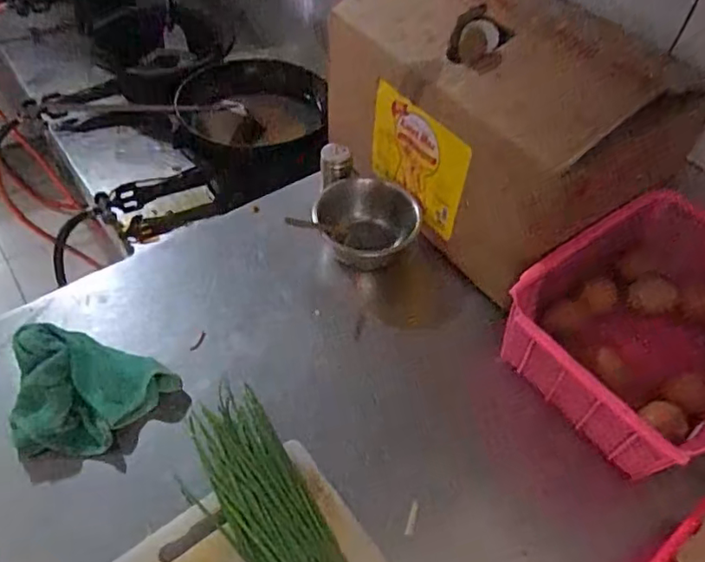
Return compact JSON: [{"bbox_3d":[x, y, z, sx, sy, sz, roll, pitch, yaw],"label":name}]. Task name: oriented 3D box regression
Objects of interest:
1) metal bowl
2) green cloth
[{"bbox_3d":[0.016,-0.075,0.676,0.115,0.078,0.108,3,50,-3],"label":"metal bowl"},{"bbox_3d":[-0.256,0.105,0.541,0.147,0.057,0.107,3,50,-3],"label":"green cloth"}]

